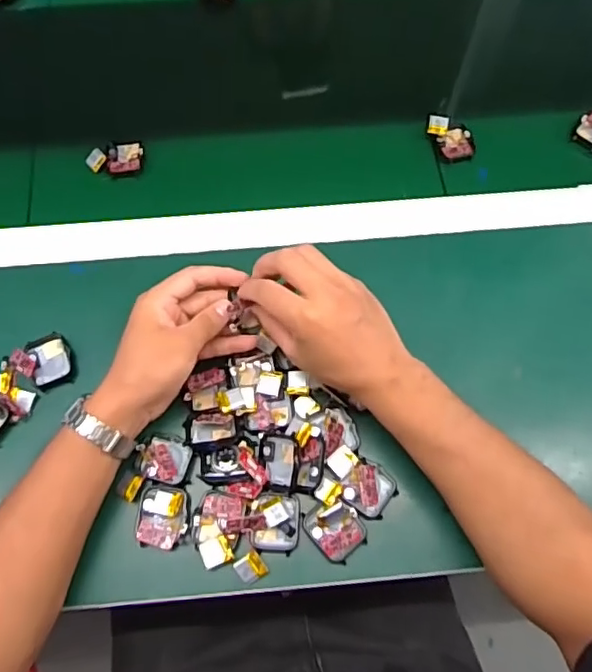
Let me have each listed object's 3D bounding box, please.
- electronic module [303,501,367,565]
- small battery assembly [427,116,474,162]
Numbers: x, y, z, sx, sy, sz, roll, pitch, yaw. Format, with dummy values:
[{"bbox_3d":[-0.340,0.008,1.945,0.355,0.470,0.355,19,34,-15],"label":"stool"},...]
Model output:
[{"bbox_3d":[0.031,0.148,0.446,0.037,0.012,0.045,-41,74,-15],"label":"electronic module"},{"bbox_3d":[0.158,-0.202,0.591,0.048,0.013,0.047,9,69,4],"label":"small battery assembly"}]

